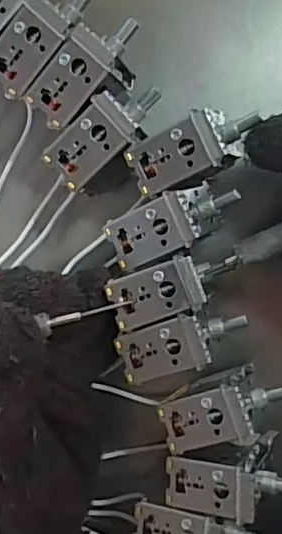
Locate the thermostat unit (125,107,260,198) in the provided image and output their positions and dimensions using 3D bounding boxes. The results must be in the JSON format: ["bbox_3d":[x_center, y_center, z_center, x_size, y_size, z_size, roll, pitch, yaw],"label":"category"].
[{"bbox_3d":[0.021,-0.048,0.223,0.053,0.017,0.022,-22,91,5],"label":"thermostat unit"}]

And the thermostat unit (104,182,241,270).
[{"bbox_3d":[0.012,-0.018,0.226,0.054,0.015,0.022,-25,90,10],"label":"thermostat unit"}]

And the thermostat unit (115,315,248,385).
[{"bbox_3d":[0.017,0.032,0.233,0.053,0.016,0.022,-18,91,10],"label":"thermostat unit"}]

